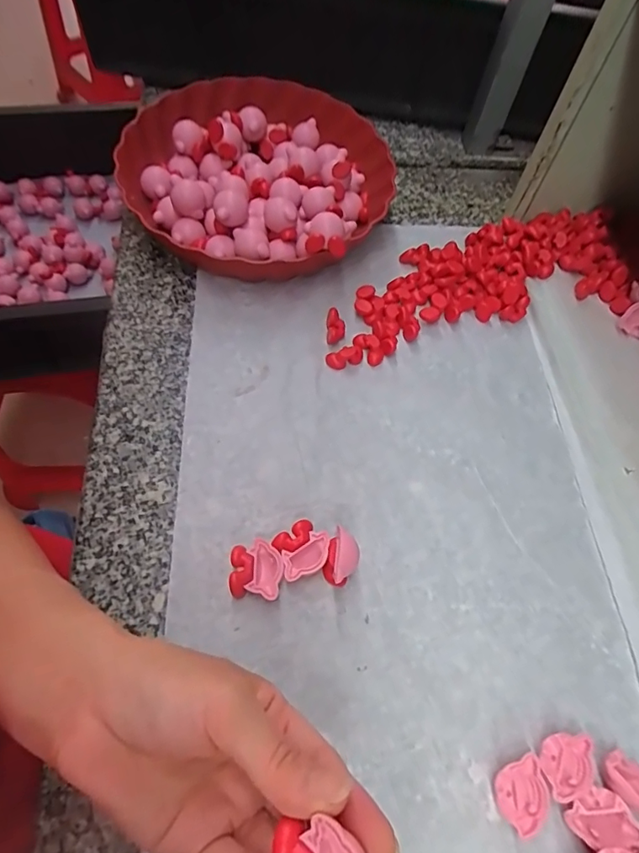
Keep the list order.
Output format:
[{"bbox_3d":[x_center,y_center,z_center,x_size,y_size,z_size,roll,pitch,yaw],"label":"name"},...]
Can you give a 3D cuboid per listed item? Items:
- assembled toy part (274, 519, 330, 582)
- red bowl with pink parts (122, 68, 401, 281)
[{"bbox_3d":[-0.011,0.081,0.323,0.035,0.016,0.032,-21,66,-15],"label":"assembled toy part"},{"bbox_3d":[-0.057,-0.236,0.459,0.245,0.050,0.238,2,62,-4],"label":"red bowl with pink parts"}]

